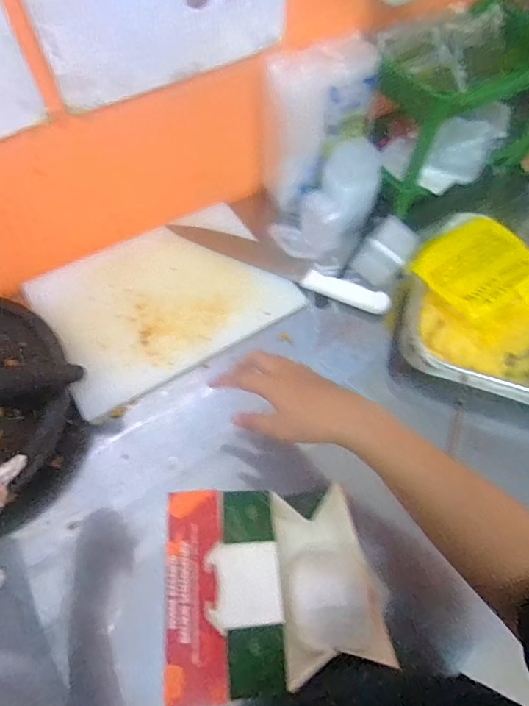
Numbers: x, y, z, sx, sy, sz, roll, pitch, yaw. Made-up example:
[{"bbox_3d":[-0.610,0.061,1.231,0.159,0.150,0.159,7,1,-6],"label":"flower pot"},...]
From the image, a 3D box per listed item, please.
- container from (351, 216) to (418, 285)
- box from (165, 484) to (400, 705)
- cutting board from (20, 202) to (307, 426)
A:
[{"bbox_3d":[0.179,-0.151,0.635,0.077,0.072,0.075,-37,69,-20],"label":"container"},{"bbox_3d":[0.011,0.223,0.416,0.199,0.047,0.168,-3,62,-4],"label":"box"},{"bbox_3d":[-0.146,-0.089,0.631,0.341,0.017,0.248,-29,66,-17],"label":"cutting board"}]

